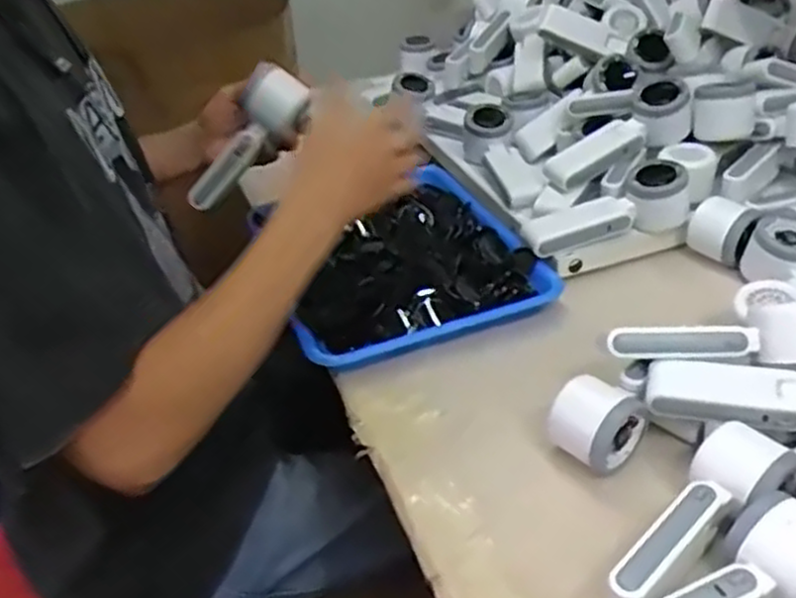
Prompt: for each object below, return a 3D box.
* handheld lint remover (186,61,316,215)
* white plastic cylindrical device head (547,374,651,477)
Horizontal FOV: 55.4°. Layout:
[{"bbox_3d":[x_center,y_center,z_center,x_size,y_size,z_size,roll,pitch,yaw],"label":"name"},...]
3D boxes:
[{"bbox_3d":[-0.163,-0.165,0.781,0.162,0.064,0.069,-48,37,10],"label":"handheld lint remover"},{"bbox_3d":[0.147,0.094,0.558,0.059,0.064,0.051,-27,40,-29],"label":"white plastic cylindrical device head"}]

